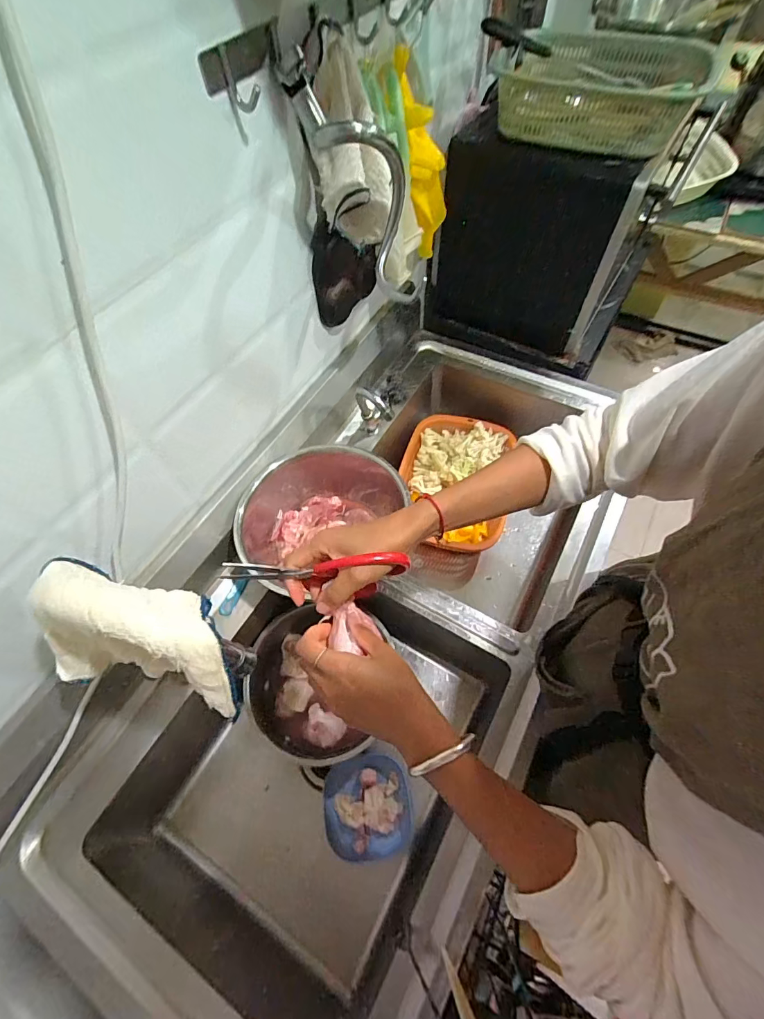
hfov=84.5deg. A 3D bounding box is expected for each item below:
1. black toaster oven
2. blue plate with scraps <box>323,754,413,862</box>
[{"bbox_3d":[0.397,-0.658,0.949,0.413,0.386,0.549,25,64,16],"label":"black toaster oven"},{"bbox_3d":[-0.028,0.512,0.717,0.133,0.040,0.133,-8,52,-7],"label":"blue plate with scraps"}]

